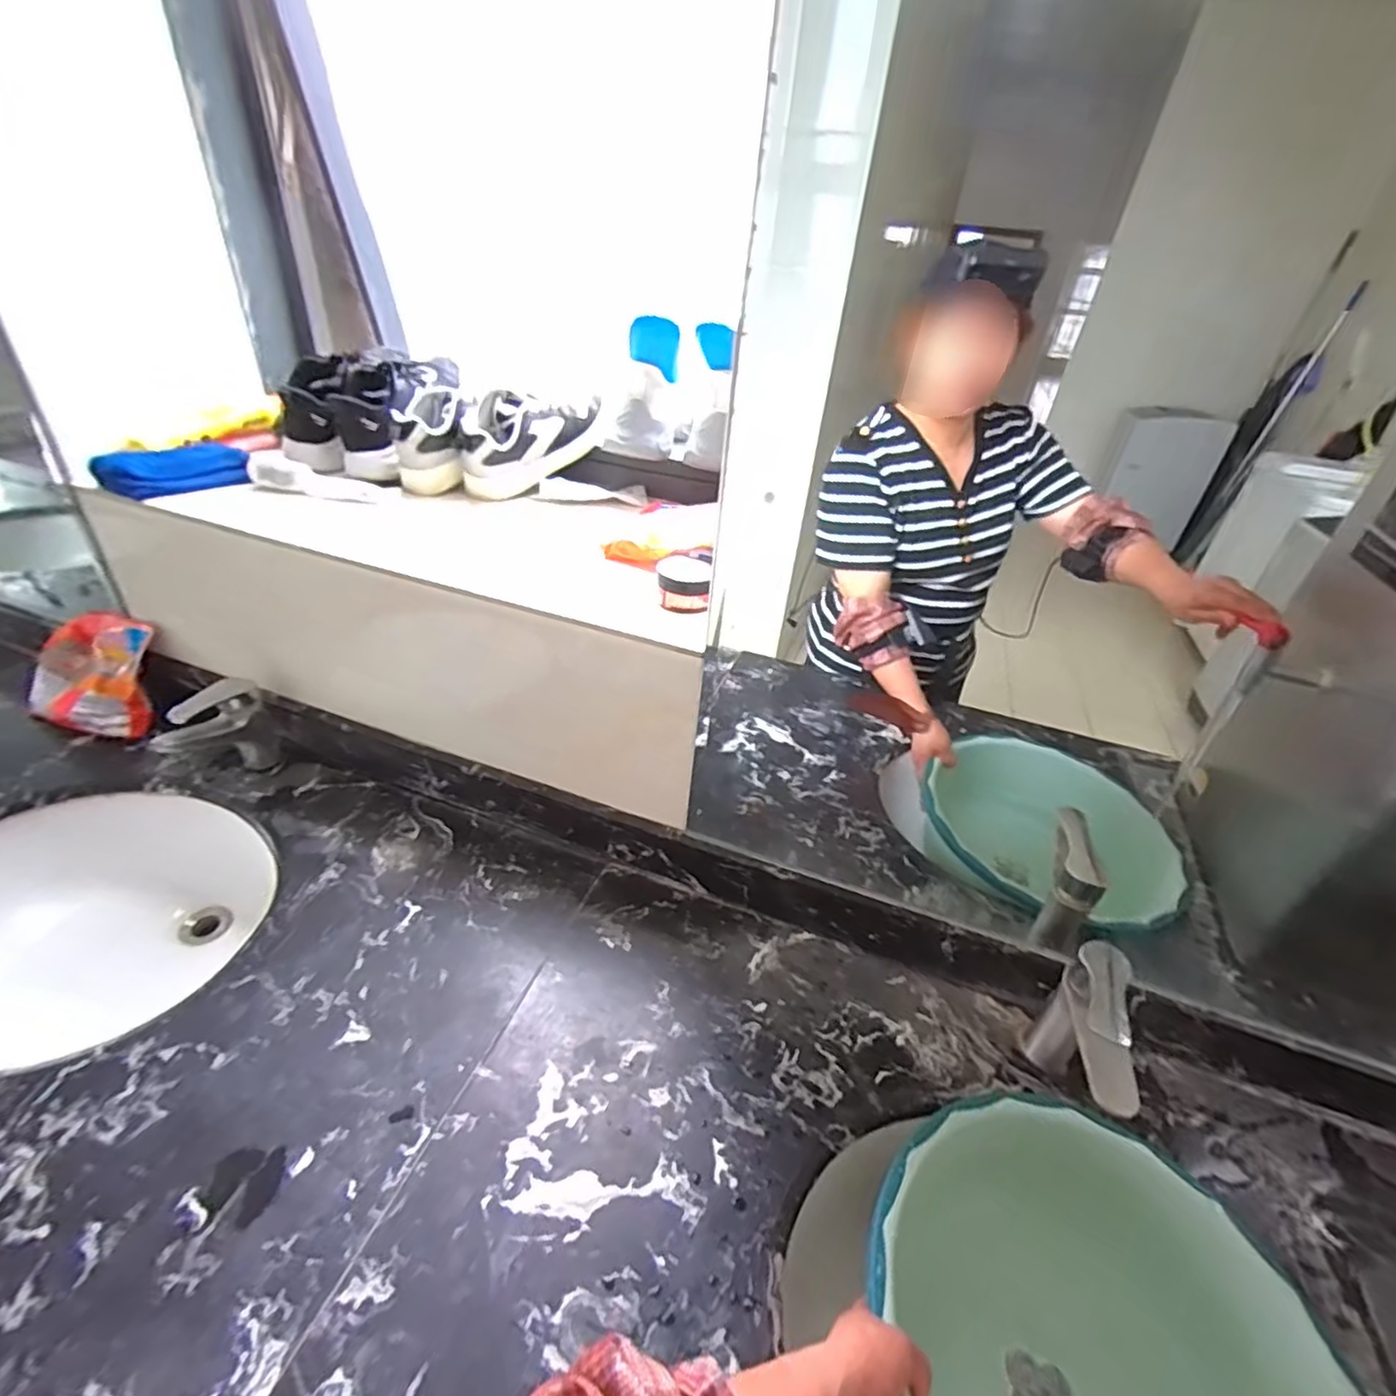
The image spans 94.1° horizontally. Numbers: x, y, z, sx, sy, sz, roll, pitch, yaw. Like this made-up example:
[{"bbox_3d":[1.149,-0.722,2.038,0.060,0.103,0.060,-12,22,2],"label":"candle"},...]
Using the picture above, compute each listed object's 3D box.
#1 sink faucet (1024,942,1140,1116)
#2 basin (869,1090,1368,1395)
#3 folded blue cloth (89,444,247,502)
[{"bbox_3d":[0.362,0.335,0.624,0.046,0.169,0.151,17,35,16],"label":"sink faucet"},{"bbox_3d":[0.312,0.556,0.519,0.359,0.170,0.351,4,34,-3],"label":"basin"},{"bbox_3d":[-0.701,-0.303,0.874,0.161,0.055,0.060,-19,42,-31],"label":"folded blue cloth"}]

